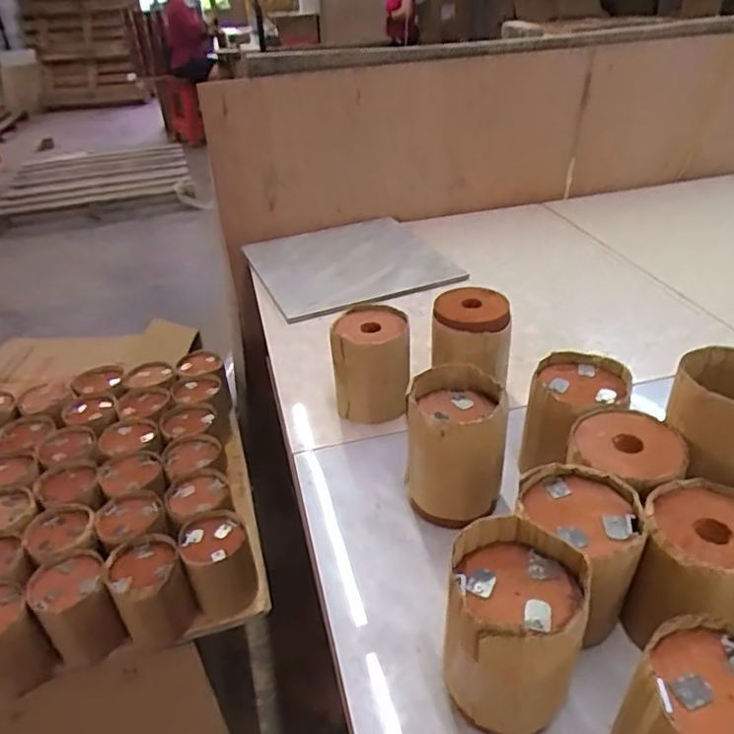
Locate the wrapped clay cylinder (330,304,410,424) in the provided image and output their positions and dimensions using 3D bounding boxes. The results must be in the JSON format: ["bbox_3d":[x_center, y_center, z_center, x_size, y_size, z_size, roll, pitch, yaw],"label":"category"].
[{"bbox_3d":[0.004,-0.003,0.667,0.083,0.105,0.078,-1,33,2],"label":"wrapped clay cylinder"}]

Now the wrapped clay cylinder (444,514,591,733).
[{"bbox_3d":[0.093,0.174,0.386,0.075,0.123,0.084,11,36,19],"label":"wrapped clay cylinder"}]

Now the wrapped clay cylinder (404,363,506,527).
[{"bbox_3d":[0.075,0.073,0.529,0.076,0.125,0.082,-2,34,2],"label":"wrapped clay cylinder"}]

